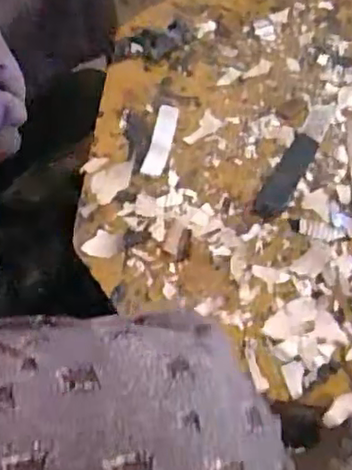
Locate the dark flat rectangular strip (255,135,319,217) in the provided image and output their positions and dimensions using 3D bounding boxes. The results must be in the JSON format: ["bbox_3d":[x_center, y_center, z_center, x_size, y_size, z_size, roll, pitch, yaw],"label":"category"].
[{"bbox_3d":[0.082,-0.044,0.481,0.020,0.004,0.073,28,74,10],"label":"dark flat rectangular strip"}]

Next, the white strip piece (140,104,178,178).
[{"bbox_3d":[-0.011,-0.072,0.491,0.016,0.004,0.060,12,68,7],"label":"white strip piece"}]

